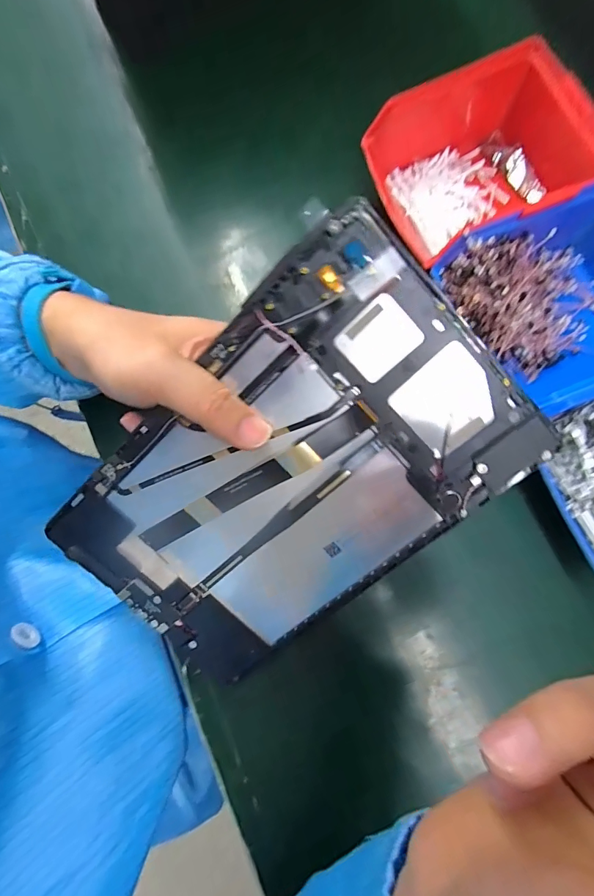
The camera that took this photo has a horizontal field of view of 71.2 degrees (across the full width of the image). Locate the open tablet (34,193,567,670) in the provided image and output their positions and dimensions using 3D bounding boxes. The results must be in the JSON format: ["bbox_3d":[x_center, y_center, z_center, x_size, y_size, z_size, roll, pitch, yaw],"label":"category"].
[{"bbox_3d":[-0.009,0.022,0.220,0.234,0.009,0.149,-41,100,17],"label":"open tablet"}]

